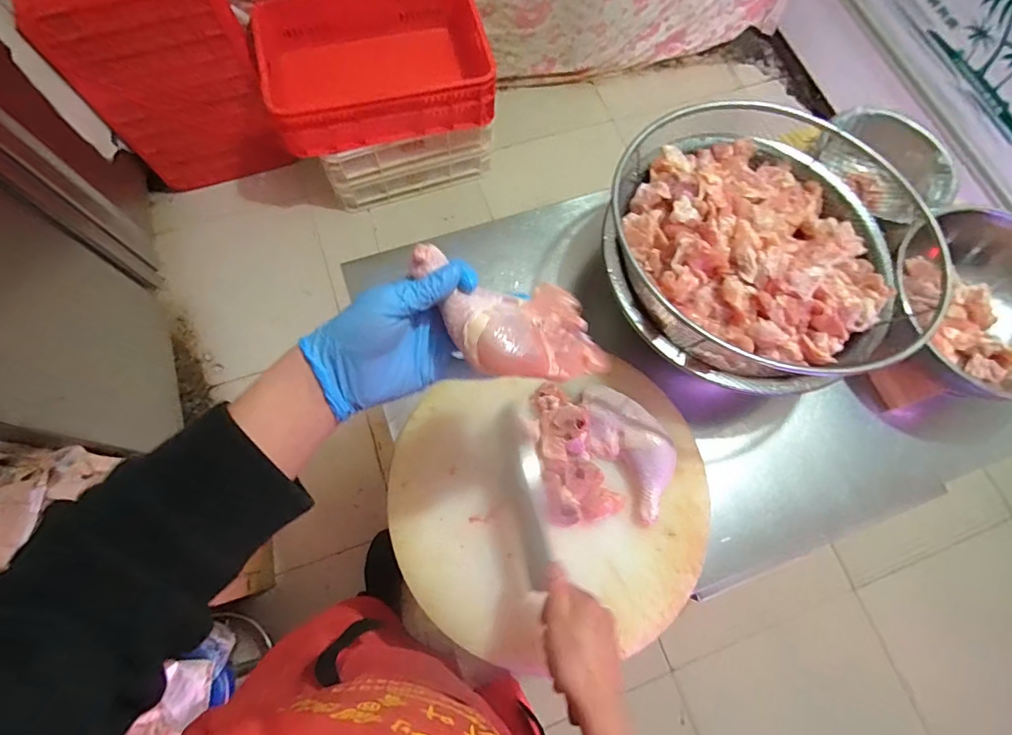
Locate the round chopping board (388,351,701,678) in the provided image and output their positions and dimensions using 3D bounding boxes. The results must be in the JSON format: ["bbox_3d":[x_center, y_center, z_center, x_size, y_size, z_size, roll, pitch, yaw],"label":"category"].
[{"bbox_3d":[0.062,0.171,0.610,0.383,0.058,0.336,-9,73,-6],"label":"round chopping board"}]

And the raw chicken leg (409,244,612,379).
[{"bbox_3d":[0.004,-0.034,0.381,0.157,0.063,0.088,7,75,0],"label":"raw chicken leg"}]

